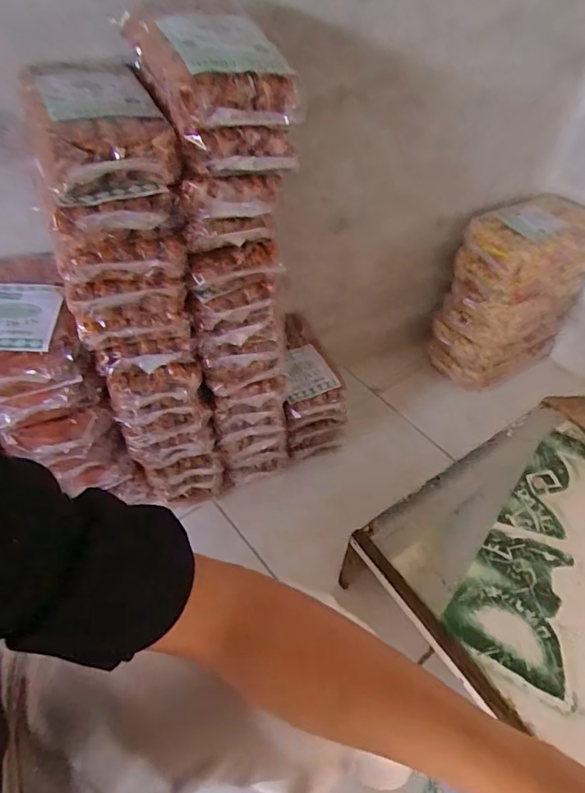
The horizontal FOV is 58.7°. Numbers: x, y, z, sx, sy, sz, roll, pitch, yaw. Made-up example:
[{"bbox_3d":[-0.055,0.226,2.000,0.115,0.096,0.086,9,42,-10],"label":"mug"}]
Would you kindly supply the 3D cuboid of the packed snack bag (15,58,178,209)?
[{"bbox_3d":[-0.188,-0.258,0.500,0.114,0.054,0.203,-17,52,-19],"label":"packed snack bag"}]

